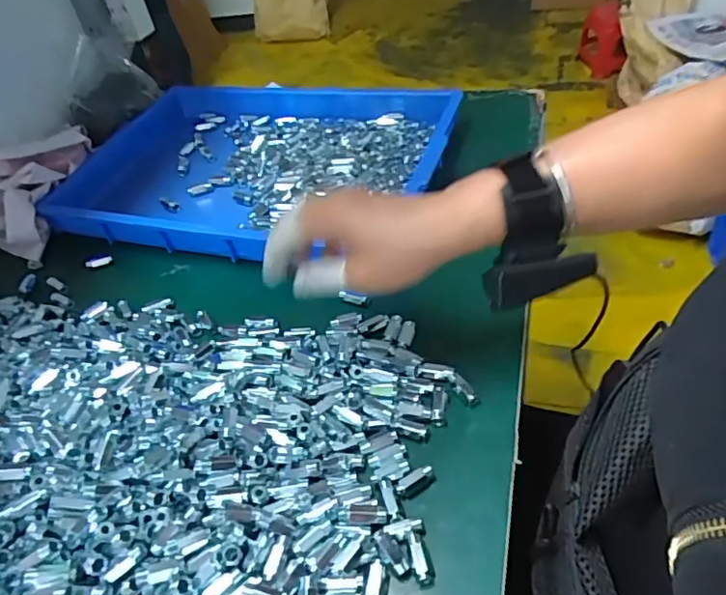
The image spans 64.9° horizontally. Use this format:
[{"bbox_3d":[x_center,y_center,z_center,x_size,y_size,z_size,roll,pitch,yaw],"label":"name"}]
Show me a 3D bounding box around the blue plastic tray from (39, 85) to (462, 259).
[{"bbox_3d":[-0.126,-0.155,0.667,0.428,0.056,0.291,8,47,19],"label":"blue plastic tray"}]

